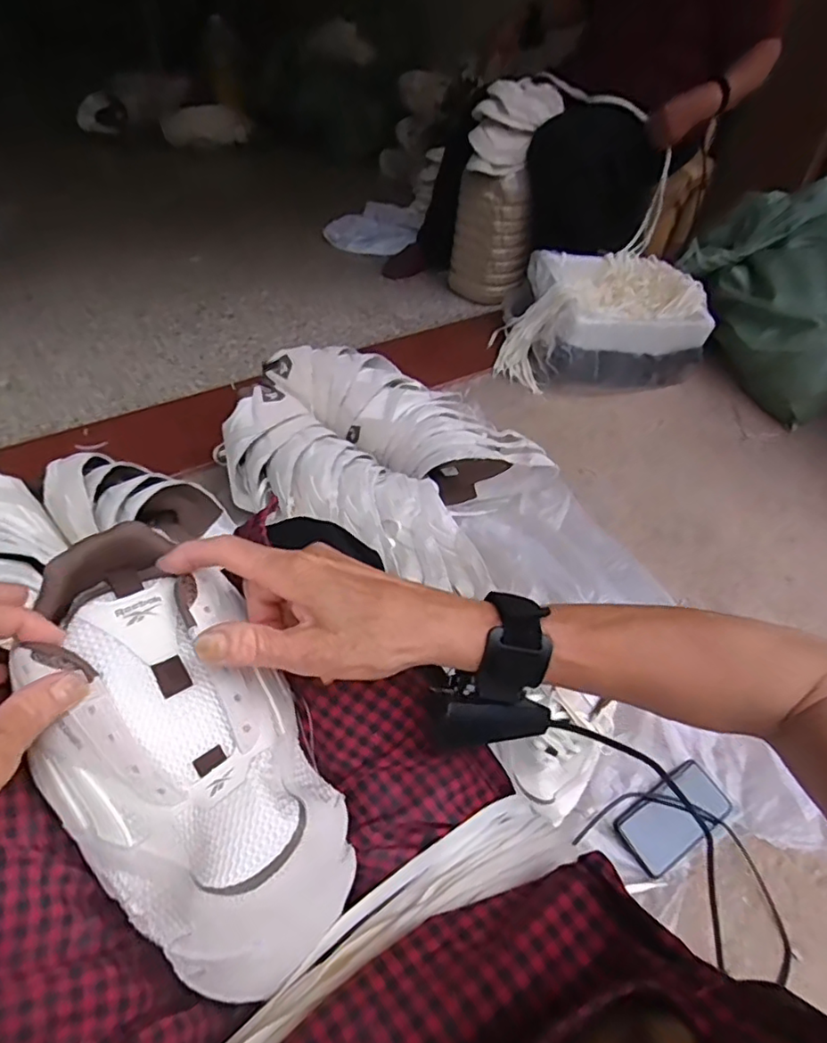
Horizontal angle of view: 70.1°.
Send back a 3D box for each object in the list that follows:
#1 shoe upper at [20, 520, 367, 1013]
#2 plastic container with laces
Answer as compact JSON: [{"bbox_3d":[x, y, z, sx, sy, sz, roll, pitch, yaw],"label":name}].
[{"bbox_3d":[-0.127,0.117,0.325,0.127,0.056,0.261,-26,76,-28],"label":"shoe upper"},{"bbox_3d":[0.398,-0.428,1.296,0.425,0.215,0.249,-6,46,-12],"label":"plastic container with laces"}]

